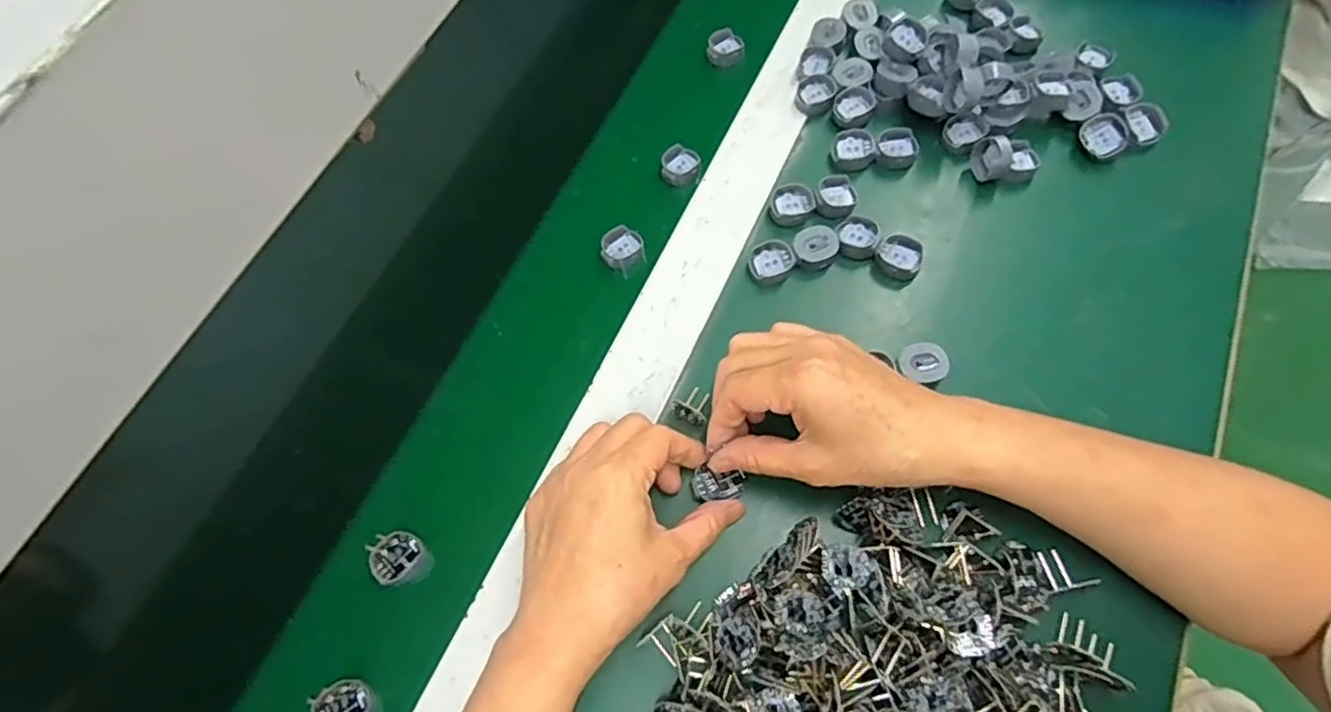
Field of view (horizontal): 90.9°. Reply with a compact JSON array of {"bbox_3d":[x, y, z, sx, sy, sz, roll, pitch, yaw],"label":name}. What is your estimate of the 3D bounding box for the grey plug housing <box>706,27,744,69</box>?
[{"bbox_3d":[0.049,-0.247,0.524,0.029,0.013,0.026,3,70,3],"label":"grey plug housing"}]

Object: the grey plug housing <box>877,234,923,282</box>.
[{"bbox_3d":[0.152,-0.064,0.427,0.029,0.012,0.028,-1,70,2],"label":"grey plug housing"}]

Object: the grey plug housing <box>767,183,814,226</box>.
[{"bbox_3d":[0.086,-0.104,0.446,0.029,0.007,0.027,-5,69,0],"label":"grey plug housing"}]

